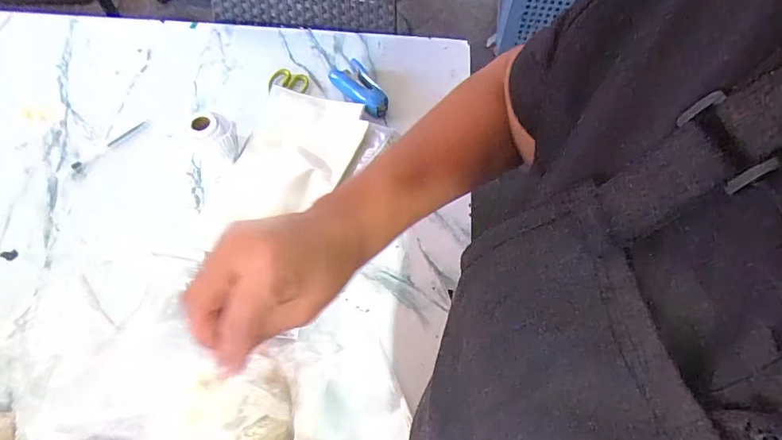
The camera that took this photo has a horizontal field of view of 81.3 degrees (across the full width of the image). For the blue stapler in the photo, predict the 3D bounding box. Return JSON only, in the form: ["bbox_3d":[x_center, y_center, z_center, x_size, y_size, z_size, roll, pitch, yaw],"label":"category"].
[{"bbox_3d":[-0.047,-0.215,0.731,0.050,0.025,0.111,-39,69,-21],"label":"blue stapler"}]

